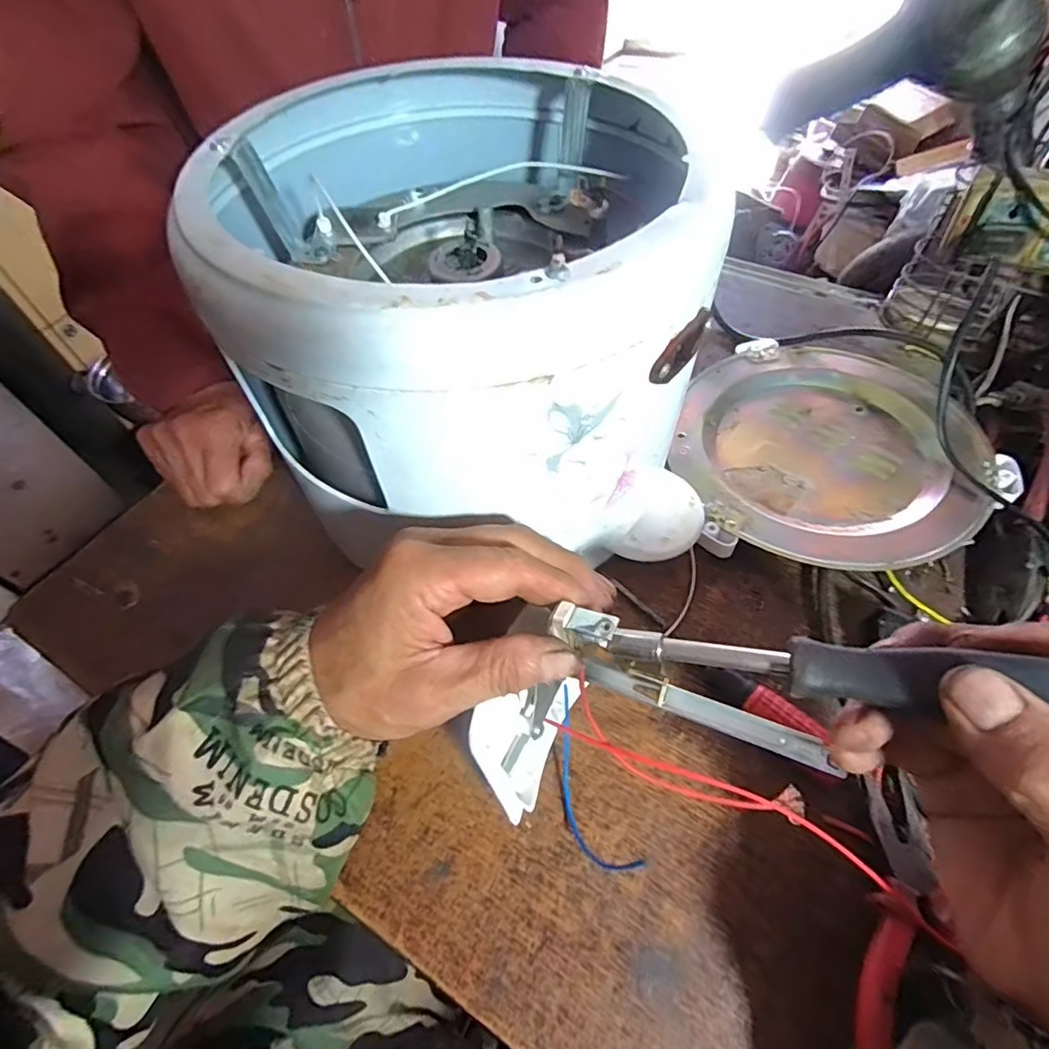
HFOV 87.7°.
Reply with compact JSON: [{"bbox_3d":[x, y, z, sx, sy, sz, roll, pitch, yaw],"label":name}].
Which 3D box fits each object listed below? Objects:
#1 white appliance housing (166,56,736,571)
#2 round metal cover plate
[{"bbox_3d":[-0.029,-0.118,0.321,0.222,0.179,0.252,-11,55,-3],"label":"white appliance housing"},{"bbox_3d":[0.218,-0.055,0.394,0.206,0.026,0.209,-2,55,3],"label":"round metal cover plate"}]

